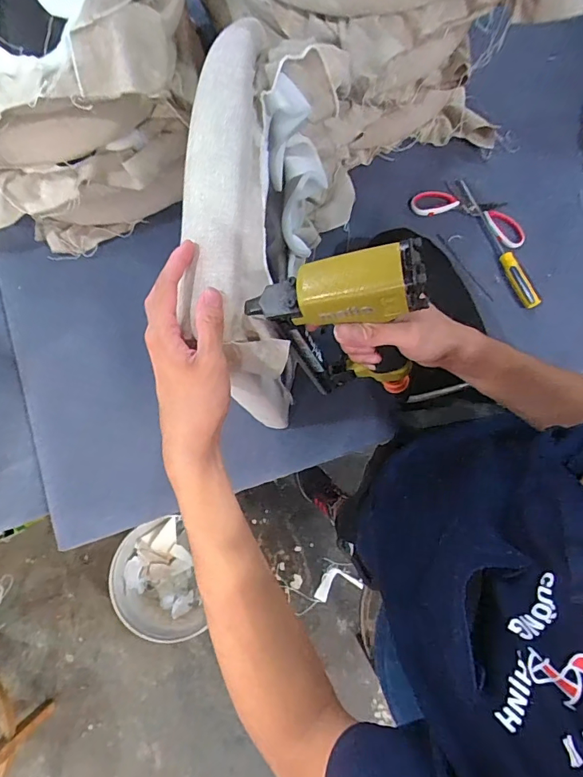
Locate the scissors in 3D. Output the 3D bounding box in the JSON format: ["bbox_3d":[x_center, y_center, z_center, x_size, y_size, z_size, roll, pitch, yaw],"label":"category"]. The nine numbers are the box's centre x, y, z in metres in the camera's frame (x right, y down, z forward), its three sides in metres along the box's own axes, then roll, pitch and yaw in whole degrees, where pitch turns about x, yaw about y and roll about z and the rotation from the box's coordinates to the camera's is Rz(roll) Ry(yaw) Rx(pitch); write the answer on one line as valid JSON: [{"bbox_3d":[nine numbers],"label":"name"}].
[{"bbox_3d":[0.349,-0.345,0.879,0.220,0.012,0.078,23,78,3],"label":"scissors"}]

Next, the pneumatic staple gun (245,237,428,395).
[{"bbox_3d":[0.051,-0.049,0.413,0.159,0.189,0.058,-3,70,24],"label":"pneumatic staple gun"}]

